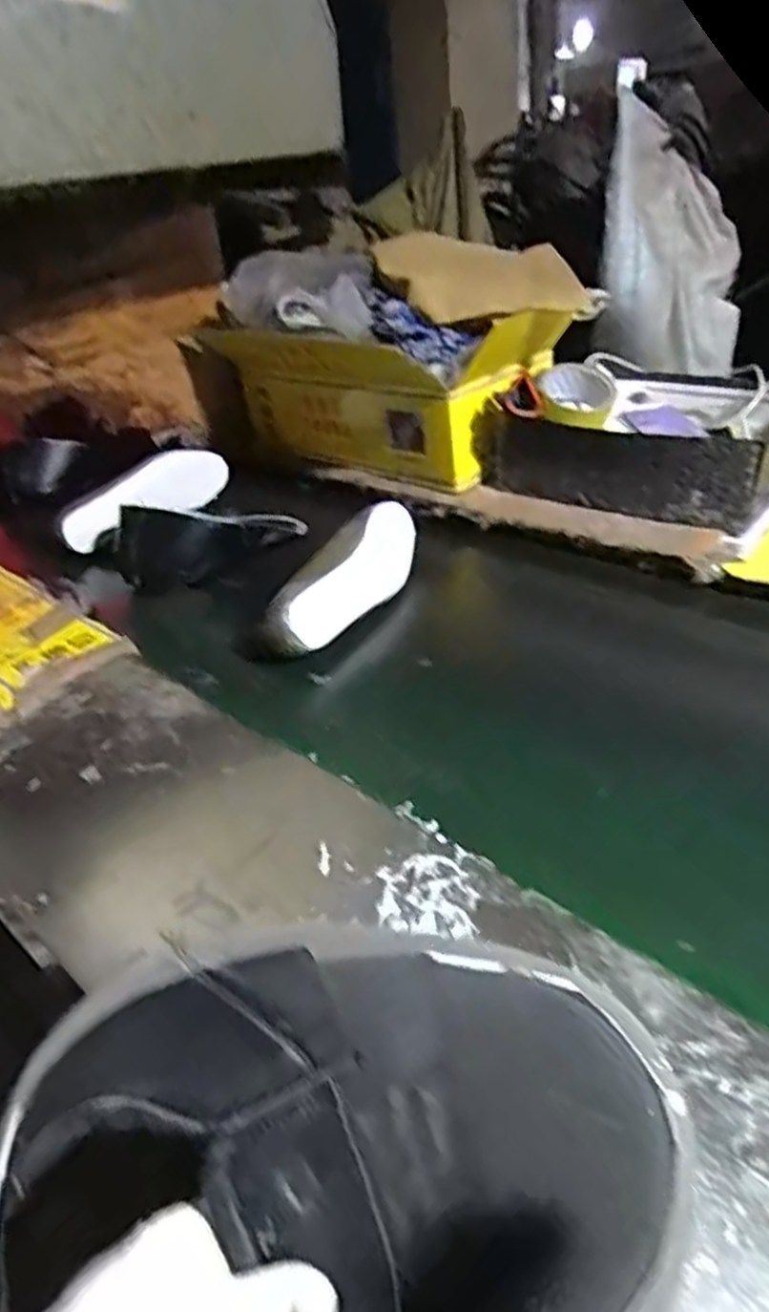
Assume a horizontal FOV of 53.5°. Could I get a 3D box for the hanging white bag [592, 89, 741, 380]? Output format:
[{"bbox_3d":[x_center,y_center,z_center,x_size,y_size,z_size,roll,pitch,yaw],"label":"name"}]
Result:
[{"bbox_3d":[0.596,-0.814,1.561,0.435,0.453,0.042,-7,16,-31],"label":"hanging white bag"}]

